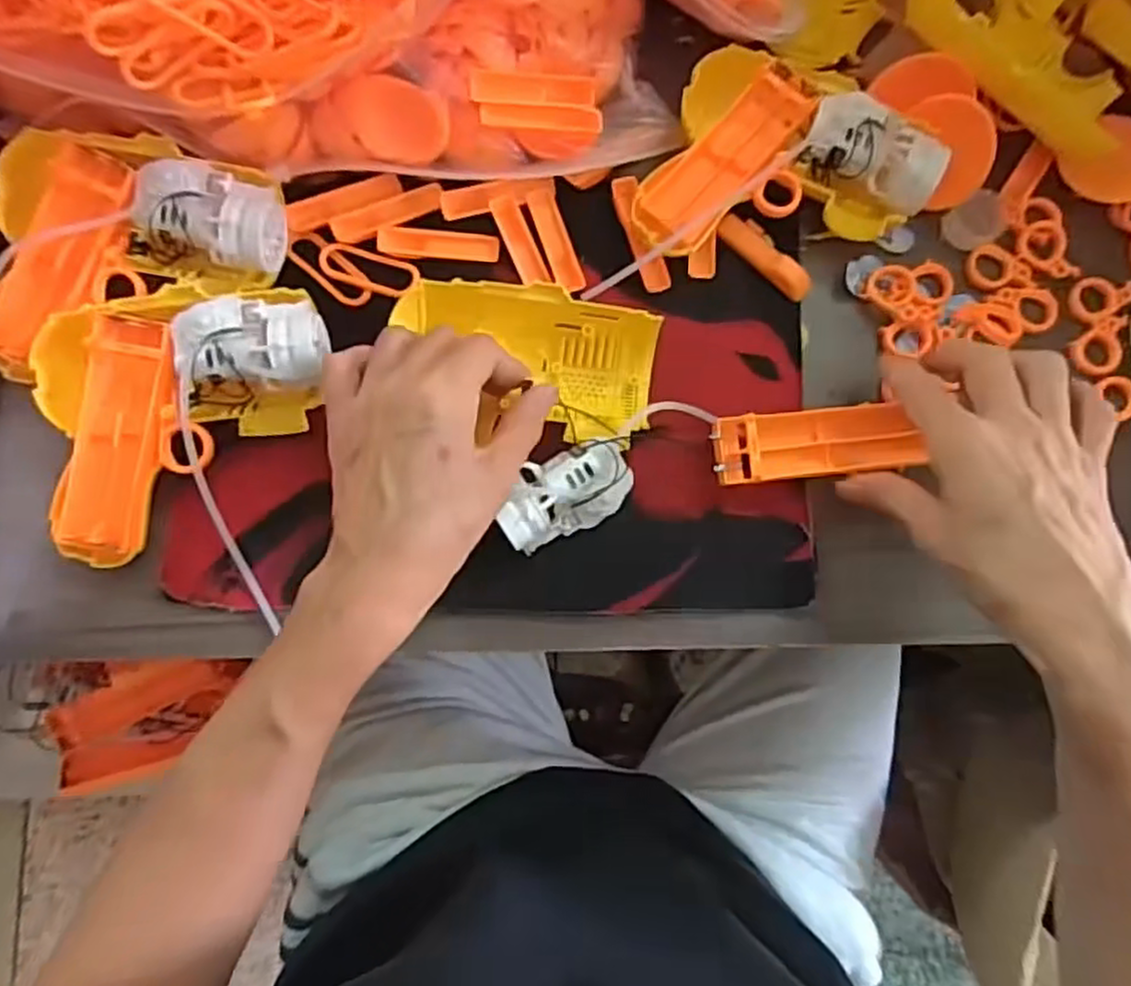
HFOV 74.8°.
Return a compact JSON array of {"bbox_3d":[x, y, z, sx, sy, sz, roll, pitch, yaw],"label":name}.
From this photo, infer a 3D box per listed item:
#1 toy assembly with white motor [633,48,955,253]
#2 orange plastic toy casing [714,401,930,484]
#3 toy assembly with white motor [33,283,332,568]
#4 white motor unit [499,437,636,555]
[{"bbox_3d":[0.111,-0.182,0.389,0.152,0.037,0.102,-7,82,-3],"label":"toy assembly with white motor"},{"bbox_3d":[0.124,-0.026,0.372,0.097,0.019,0.036,-5,82,-1],"label":"orange plastic toy casing"},{"bbox_3d":[-0.180,-0.037,0.349,0.132,0.036,0.119,-9,82,-4],"label":"toy assembly with white motor"},{"bbox_3d":[0.000,0.000,0.360,0.067,0.032,0.036,-26,83,-6],"label":"white motor unit"}]

